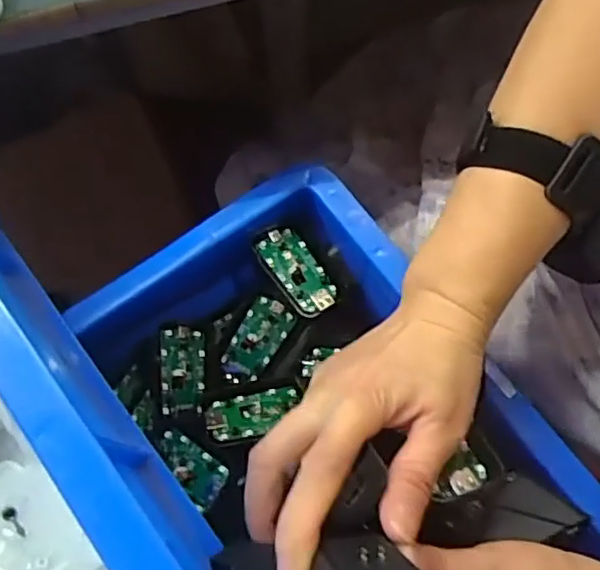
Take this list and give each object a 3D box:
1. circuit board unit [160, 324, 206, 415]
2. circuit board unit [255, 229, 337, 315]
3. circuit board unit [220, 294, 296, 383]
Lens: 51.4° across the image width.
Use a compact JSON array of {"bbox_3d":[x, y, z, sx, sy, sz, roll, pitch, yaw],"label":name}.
[{"bbox_3d":[-0.078,0.056,0.421,0.033,0.005,0.058,6,76,-37],"label":"circuit board unit"},{"bbox_3d":[-0.003,-0.010,0.429,0.035,0.007,0.066,-30,75,-32],"label":"circuit board unit"},{"bbox_3d":[-0.032,0.040,0.446,0.033,0.004,0.065,33,92,-3],"label":"circuit board unit"}]

